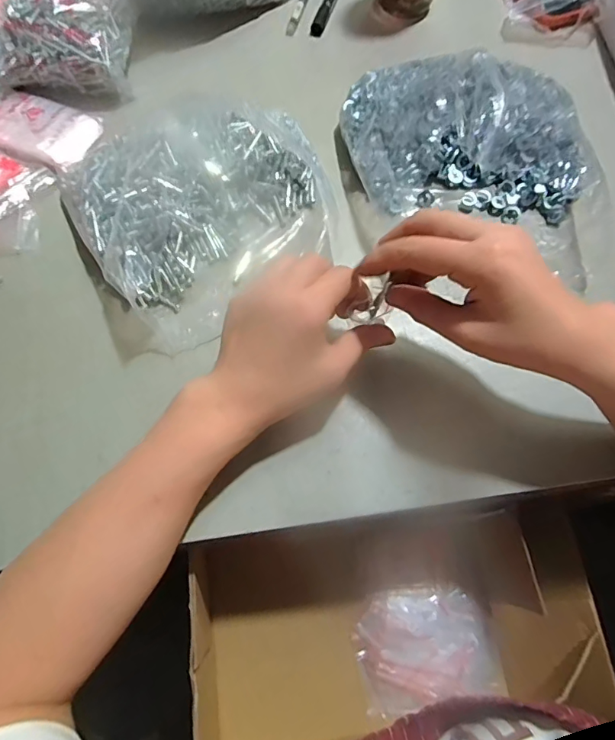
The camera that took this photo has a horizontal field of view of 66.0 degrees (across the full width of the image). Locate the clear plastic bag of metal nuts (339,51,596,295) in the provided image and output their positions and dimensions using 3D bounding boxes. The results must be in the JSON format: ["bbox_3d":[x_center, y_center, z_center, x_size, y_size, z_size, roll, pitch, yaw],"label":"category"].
[{"bbox_3d":[0.146,-0.194,0.432,0.231,0.056,0.181,10,68,2],"label":"clear plastic bag of metal nuts"}]

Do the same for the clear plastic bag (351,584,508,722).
[{"bbox_3d":[0.111,0.258,0.446,0.126,0.016,0.099,-10,68,-6],"label":"clear plastic bag"}]

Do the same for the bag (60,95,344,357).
[{"bbox_3d":[-0.084,-0.145,0.413,0.211,0.043,0.187,-36,73,-15],"label":"bag"}]

